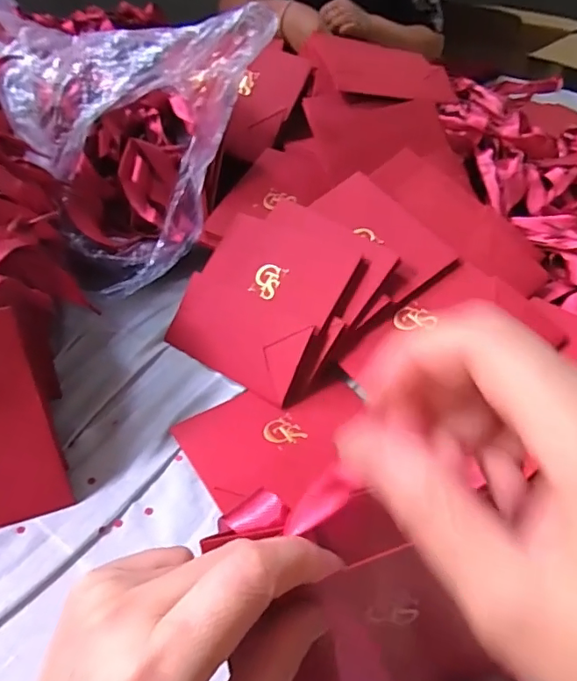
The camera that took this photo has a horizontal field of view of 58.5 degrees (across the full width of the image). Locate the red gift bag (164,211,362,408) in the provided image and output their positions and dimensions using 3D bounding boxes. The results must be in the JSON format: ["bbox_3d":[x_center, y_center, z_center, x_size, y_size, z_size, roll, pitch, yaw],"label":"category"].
[{"bbox_3d":[-0.026,-0.037,0.451,0.140,0.022,0.141,25,81,31],"label":"red gift bag"}]

